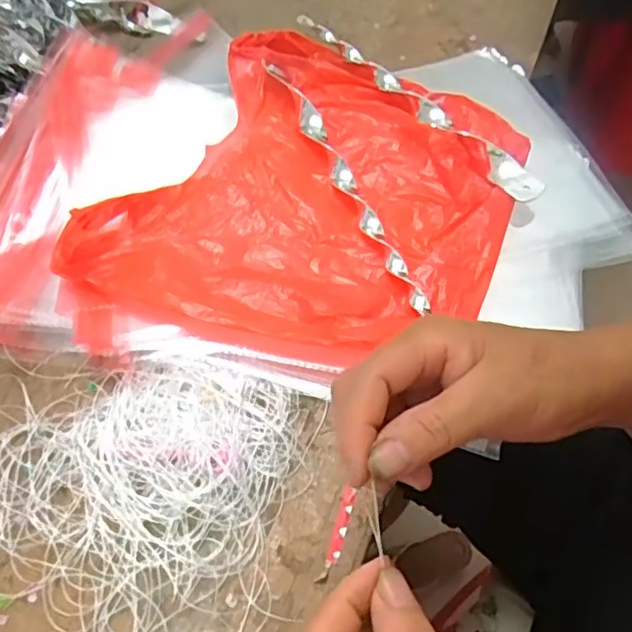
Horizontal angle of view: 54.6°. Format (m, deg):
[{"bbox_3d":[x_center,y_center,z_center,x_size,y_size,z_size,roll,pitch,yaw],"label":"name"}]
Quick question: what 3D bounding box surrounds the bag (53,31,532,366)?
[{"bbox_3d":[0.004,-0.100,0.460,0.278,0.035,0.298,19,62,15],"label":"bag"}]

